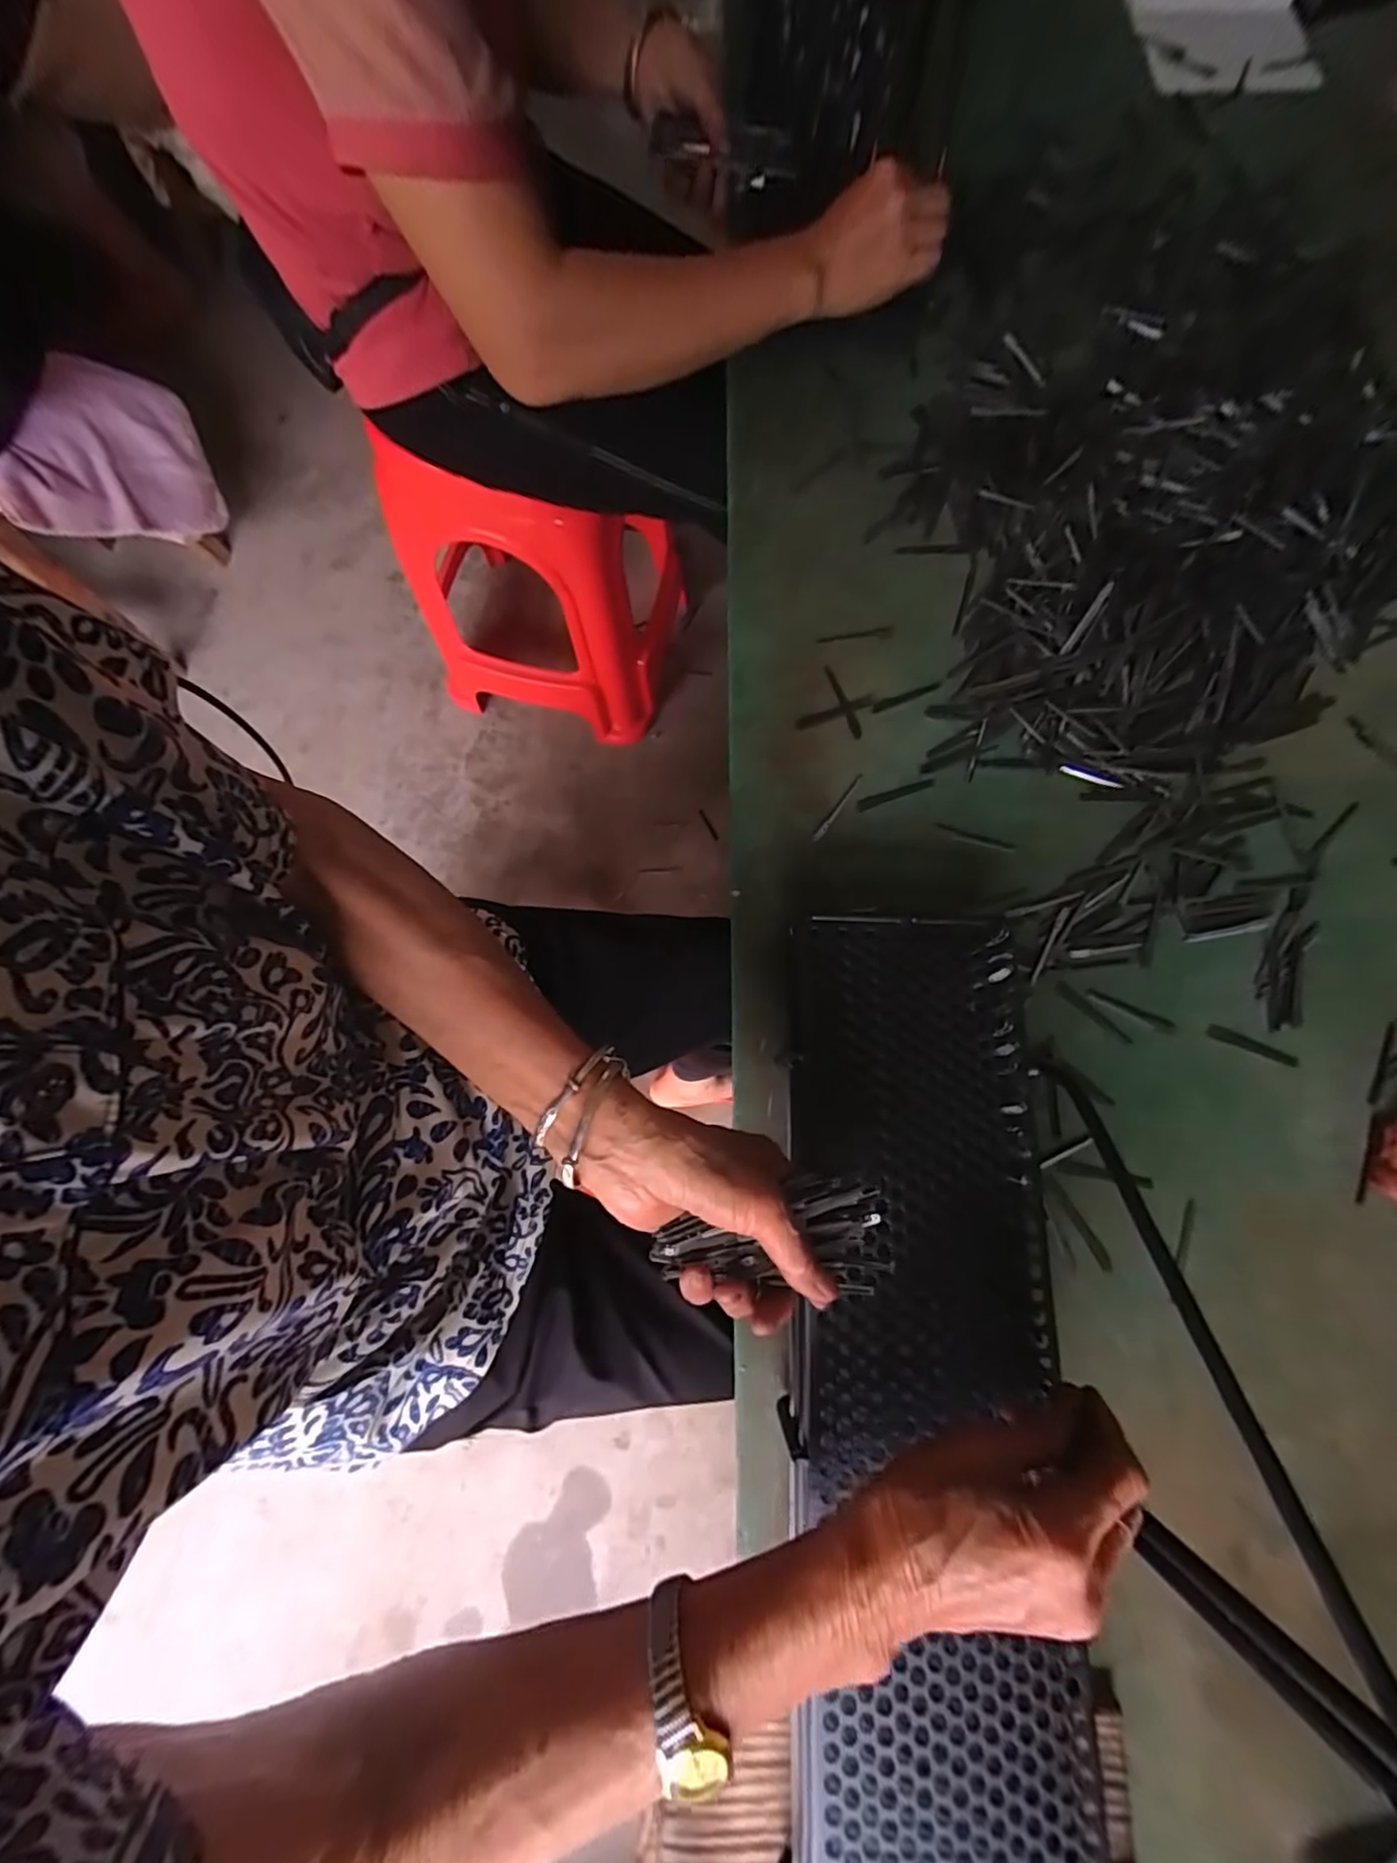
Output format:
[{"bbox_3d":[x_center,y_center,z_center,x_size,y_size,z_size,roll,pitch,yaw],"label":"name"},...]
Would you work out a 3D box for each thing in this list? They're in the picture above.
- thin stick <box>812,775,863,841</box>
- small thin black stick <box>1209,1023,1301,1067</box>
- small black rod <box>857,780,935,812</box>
[{"bbox_3d":[0.109,-0.097,0.486,0.006,0.004,0.067,36,80,6],"label":"thin stick"},{"bbox_3d":[0.405,0.083,0.456,0.067,0.004,0.010,20,79,3],"label":"small thin black stick"},{"bbox_3d":[0.154,-0.108,0.487,0.067,0.004,0.009,-20,80,-5],"label":"small black rod"}]

